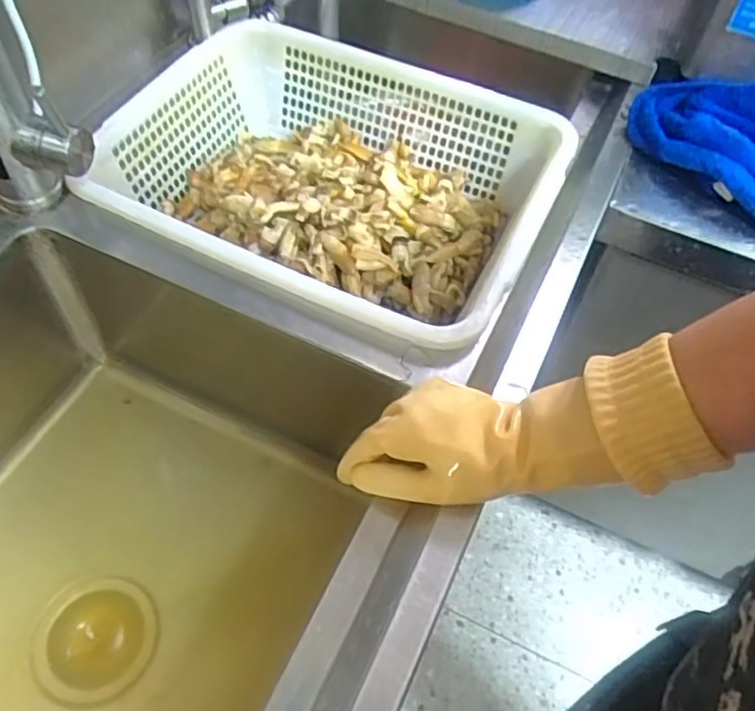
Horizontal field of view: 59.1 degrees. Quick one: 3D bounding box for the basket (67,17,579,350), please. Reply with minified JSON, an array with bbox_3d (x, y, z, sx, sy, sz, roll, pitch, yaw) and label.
[{"bbox_3d":[-0.059,-0.179,0.713,0.454,0.114,0.340,24,57,12],"label":"basket"}]

